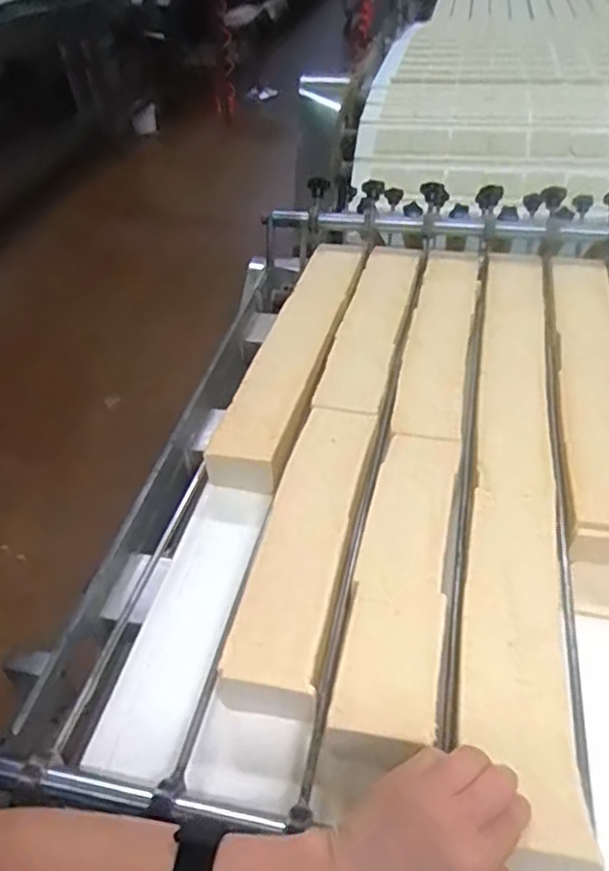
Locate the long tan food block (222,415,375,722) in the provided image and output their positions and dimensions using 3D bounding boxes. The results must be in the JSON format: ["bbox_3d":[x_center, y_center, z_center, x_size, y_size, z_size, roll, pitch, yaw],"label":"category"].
[{"bbox_3d":[0.005,0.097,0.636,0.079,0.063,0.336,7,43,11],"label":"long tan food block"}]

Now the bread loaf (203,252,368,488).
[{"bbox_3d":[-0.015,-0.100,0.836,0.086,0.057,0.417,9,44,13],"label":"bread loaf"}]

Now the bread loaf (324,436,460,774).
[{"bbox_3d":[0.090,0.129,0.596,0.077,0.051,0.334,8,43,12],"label":"bread loaf"}]

